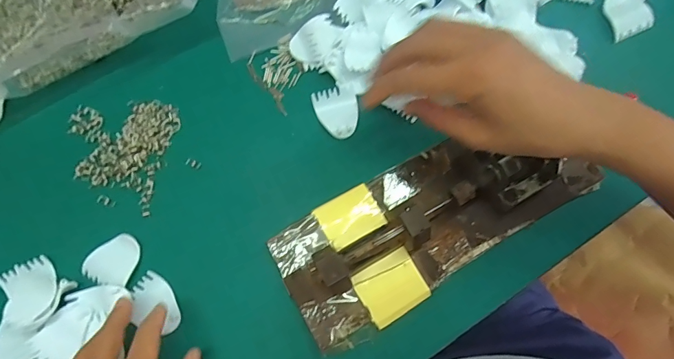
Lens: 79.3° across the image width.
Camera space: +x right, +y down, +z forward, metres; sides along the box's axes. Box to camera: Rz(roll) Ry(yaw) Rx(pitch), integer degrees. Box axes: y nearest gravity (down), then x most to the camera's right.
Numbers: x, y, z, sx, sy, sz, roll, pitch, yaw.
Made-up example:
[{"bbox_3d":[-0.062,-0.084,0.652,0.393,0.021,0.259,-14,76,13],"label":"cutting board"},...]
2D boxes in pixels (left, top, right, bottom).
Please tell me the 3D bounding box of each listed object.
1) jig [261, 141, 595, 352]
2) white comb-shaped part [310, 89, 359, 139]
[{"bbox_3d":[0.078,0.027,0.321,0.255,0.053,0.104,-29,79,-8],"label":"jig"},{"bbox_3d":[0.002,-0.061,0.369,0.037,0.006,0.046,-20,78,-6],"label":"white comb-shaped part"}]

